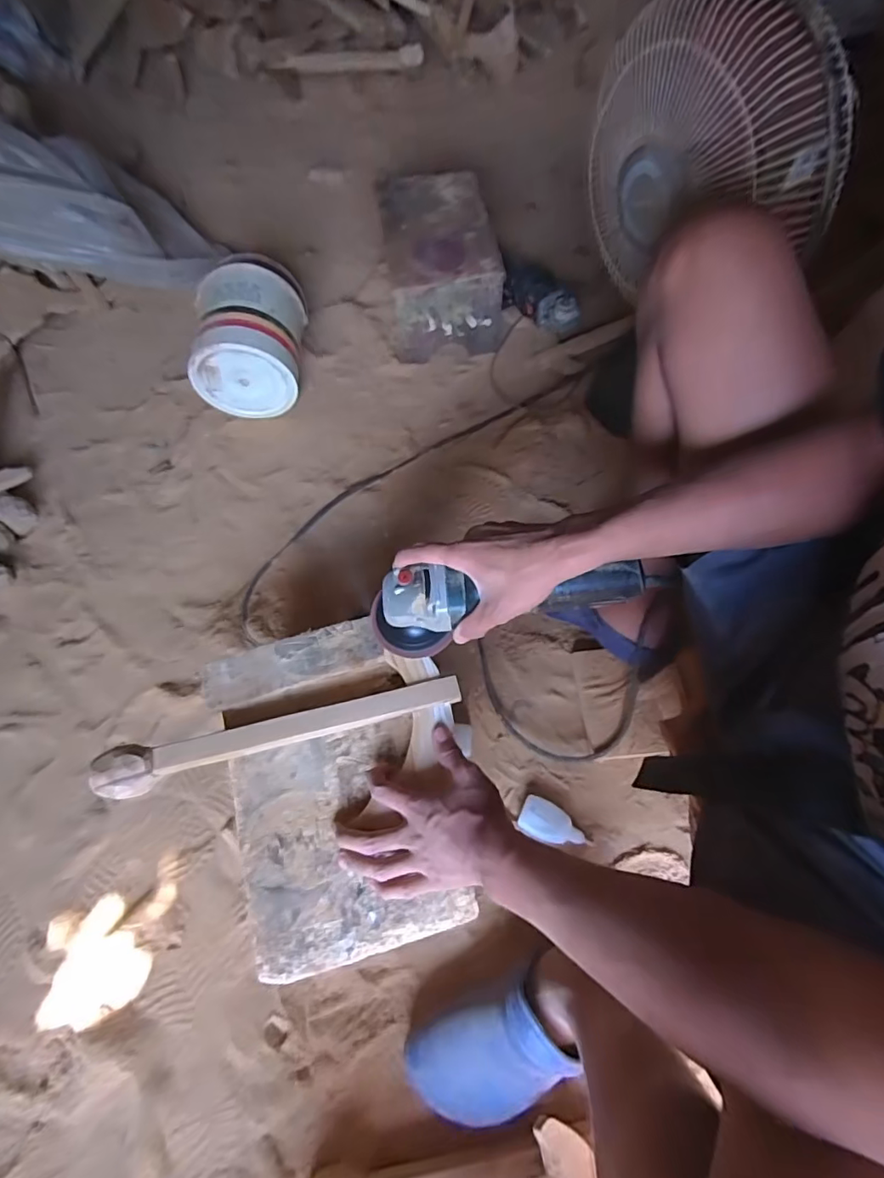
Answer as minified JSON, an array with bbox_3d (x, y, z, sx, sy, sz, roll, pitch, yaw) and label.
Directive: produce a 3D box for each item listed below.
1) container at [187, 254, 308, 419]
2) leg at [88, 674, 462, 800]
[{"bbox_3d":[-0.340,-0.470,0.958,0.173,0.182,0.261,0,64,1],"label":"container"},{"bbox_3d":[-0.166,0.148,0.558,0.371,0.037,0.043,-14,68,-6],"label":"leg"}]

